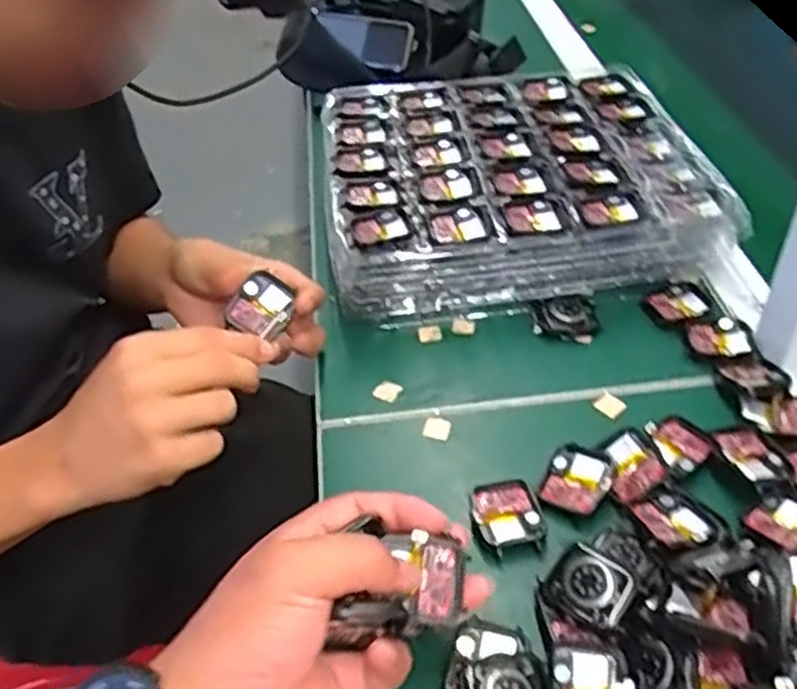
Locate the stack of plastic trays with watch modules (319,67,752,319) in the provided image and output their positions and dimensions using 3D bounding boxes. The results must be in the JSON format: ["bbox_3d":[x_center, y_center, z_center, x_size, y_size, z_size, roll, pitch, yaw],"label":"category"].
[{"bbox_3d":[0.089,-0.132,0.652,0.289,0.086,0.261,-5,41,-2],"label":"stack of plastic trays with watch modules"}]

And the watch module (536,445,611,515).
[{"bbox_3d":[0.103,0.075,0.444,0.035,0.006,0.042,19,47,24],"label":"watch module"}]

